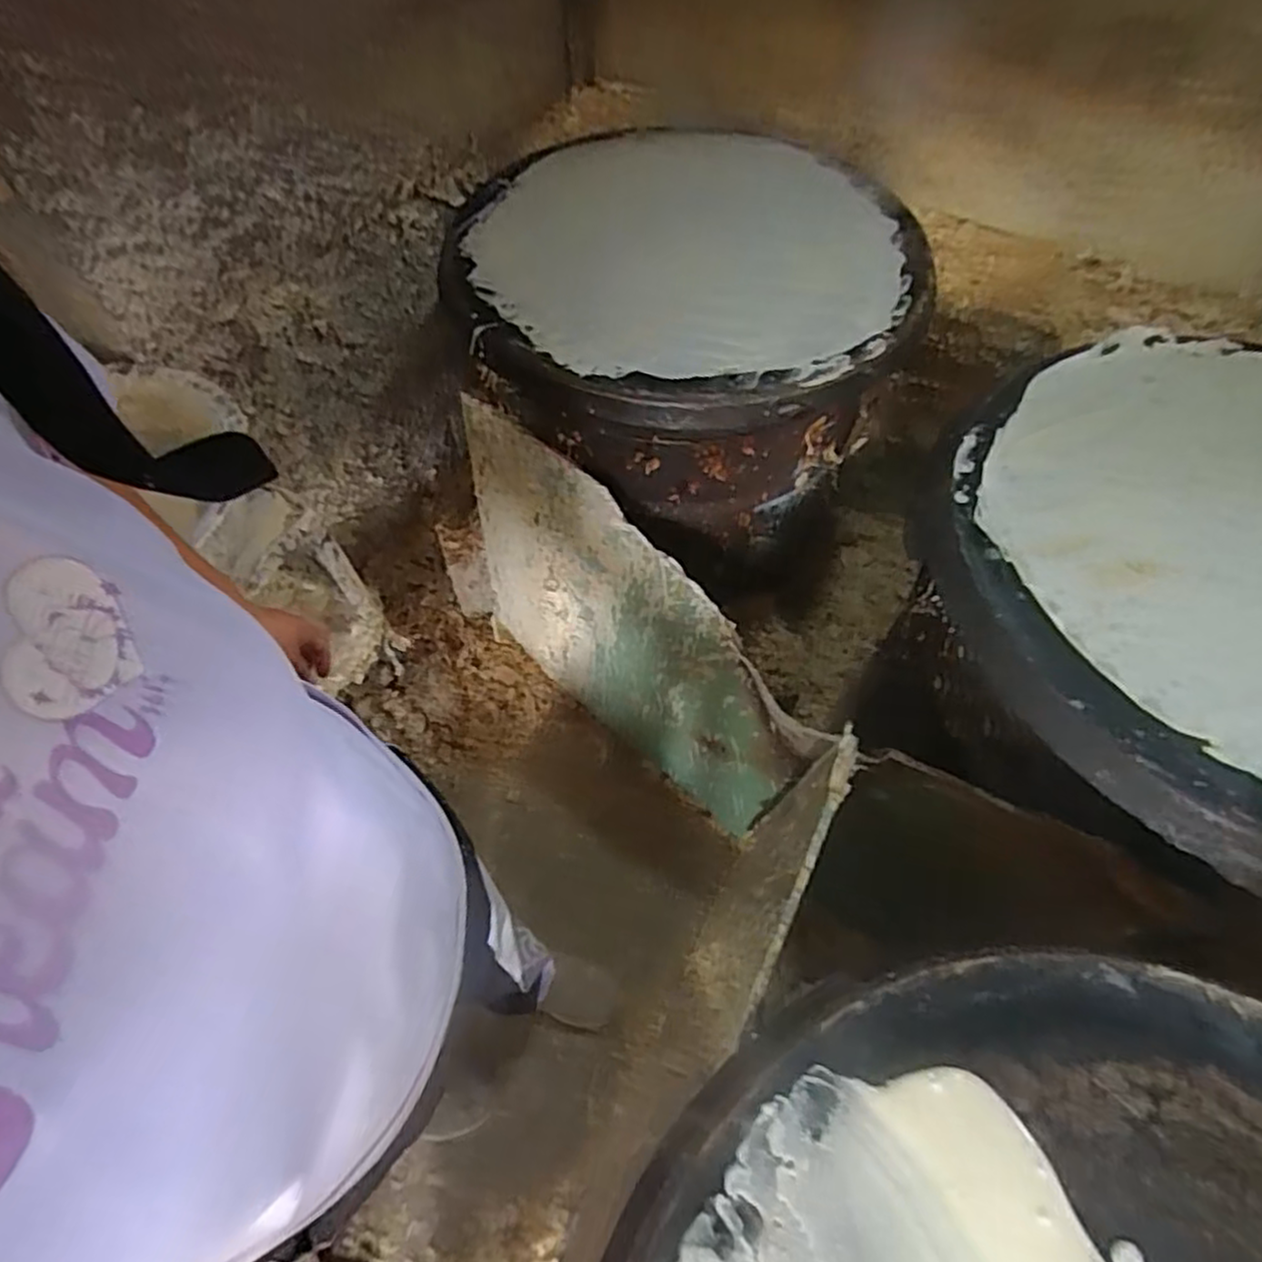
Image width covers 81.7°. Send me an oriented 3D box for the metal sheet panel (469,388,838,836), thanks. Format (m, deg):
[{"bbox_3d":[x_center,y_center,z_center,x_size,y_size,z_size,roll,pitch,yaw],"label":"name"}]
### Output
[{"bbox_3d":[-0.010,0.036,1.149,0.660,0.590,0.072,37,65,21],"label":"metal sheet panel"}]

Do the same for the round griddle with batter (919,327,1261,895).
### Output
[{"bbox_3d":[0.598,-0.053,0.667,0.571,0.086,0.599,-1,58,1],"label":"round griddle with batter"}]

